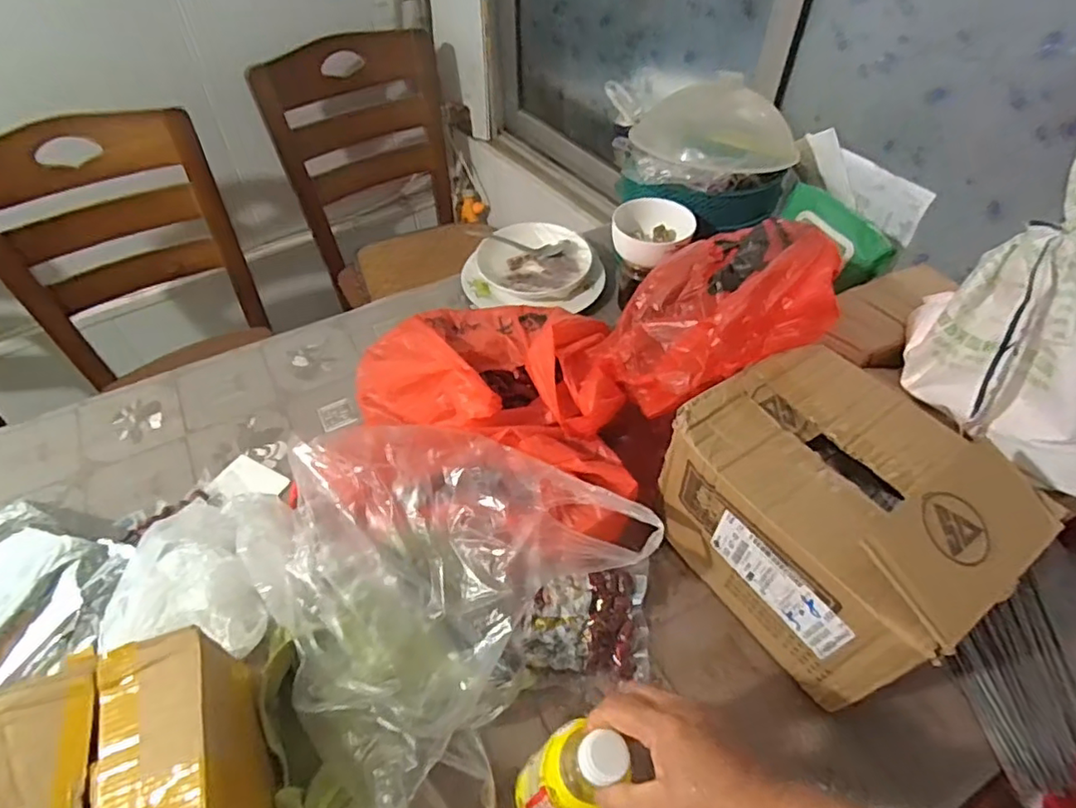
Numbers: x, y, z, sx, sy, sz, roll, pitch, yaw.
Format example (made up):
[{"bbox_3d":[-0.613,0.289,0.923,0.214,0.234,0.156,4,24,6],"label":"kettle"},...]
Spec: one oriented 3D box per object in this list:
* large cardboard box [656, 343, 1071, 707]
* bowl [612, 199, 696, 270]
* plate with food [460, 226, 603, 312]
[{"bbox_3d":[0.260,0.109,0.548,0.186,0.212,0.259,-28,56,-22],"label":"large cardboard box"},{"bbox_3d":[0.155,-0.234,0.812,0.108,0.055,0.108,0,50,0],"label":"bowl"},{"bbox_3d":[-0.005,-0.225,0.941,0.211,0.045,0.186,4,50,3],"label":"plate with food"}]

